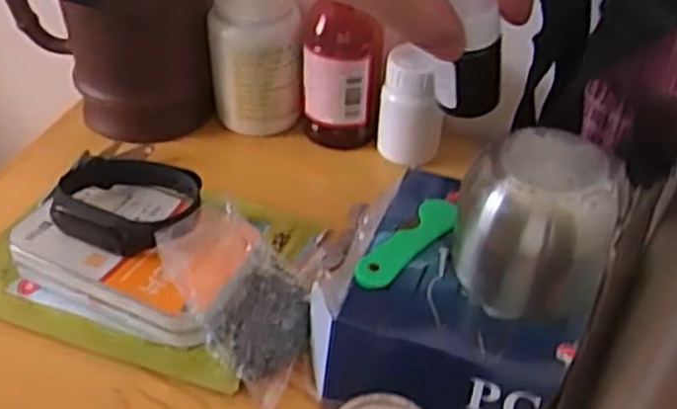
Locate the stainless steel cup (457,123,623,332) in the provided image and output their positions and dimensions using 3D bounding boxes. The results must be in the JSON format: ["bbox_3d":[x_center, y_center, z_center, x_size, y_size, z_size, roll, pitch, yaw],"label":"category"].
[{"bbox_3d":[0.071,0.007,0.289,0.052,0.057,0.054,10,41,10],"label":"stainless steel cup"}]

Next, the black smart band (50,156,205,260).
[{"bbox_3d":[-0.099,-0.001,0.359,0.072,0.018,0.048,13,42,13],"label":"black smart band"}]

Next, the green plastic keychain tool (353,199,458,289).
[{"bbox_3d":[0.028,0.016,0.320,0.016,0.007,0.060,29,48,29],"label":"green plastic keychain tool"}]

